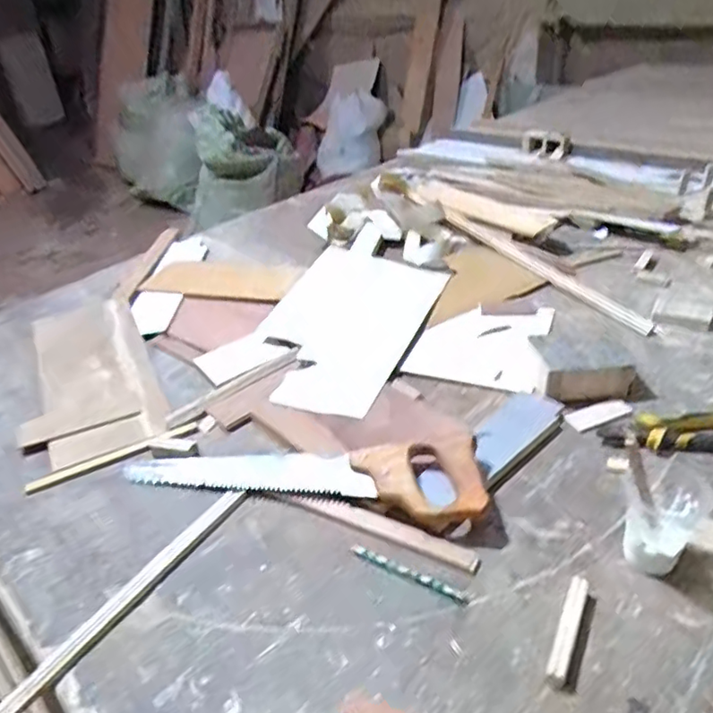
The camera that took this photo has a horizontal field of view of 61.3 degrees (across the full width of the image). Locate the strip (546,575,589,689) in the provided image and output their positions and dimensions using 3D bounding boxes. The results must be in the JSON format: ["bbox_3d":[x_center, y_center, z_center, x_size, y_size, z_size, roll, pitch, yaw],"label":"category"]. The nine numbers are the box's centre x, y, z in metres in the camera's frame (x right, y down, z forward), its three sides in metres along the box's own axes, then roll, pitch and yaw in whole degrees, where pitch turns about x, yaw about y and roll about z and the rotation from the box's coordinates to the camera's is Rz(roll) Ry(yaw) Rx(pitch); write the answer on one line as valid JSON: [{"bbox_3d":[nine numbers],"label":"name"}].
[{"bbox_3d":[0.181,0.235,0.512,0.016,0.015,0.100,14,40,25],"label":"strip"}]

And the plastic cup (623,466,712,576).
[{"bbox_3d":[0.286,0.155,0.563,0.058,0.082,0.077,25,45,35],"label":"plastic cup"}]

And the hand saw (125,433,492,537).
[{"bbox_3d":[-0.073,0.126,0.681,0.429,0.051,0.098,4,36,12],"label":"hand saw"}]

